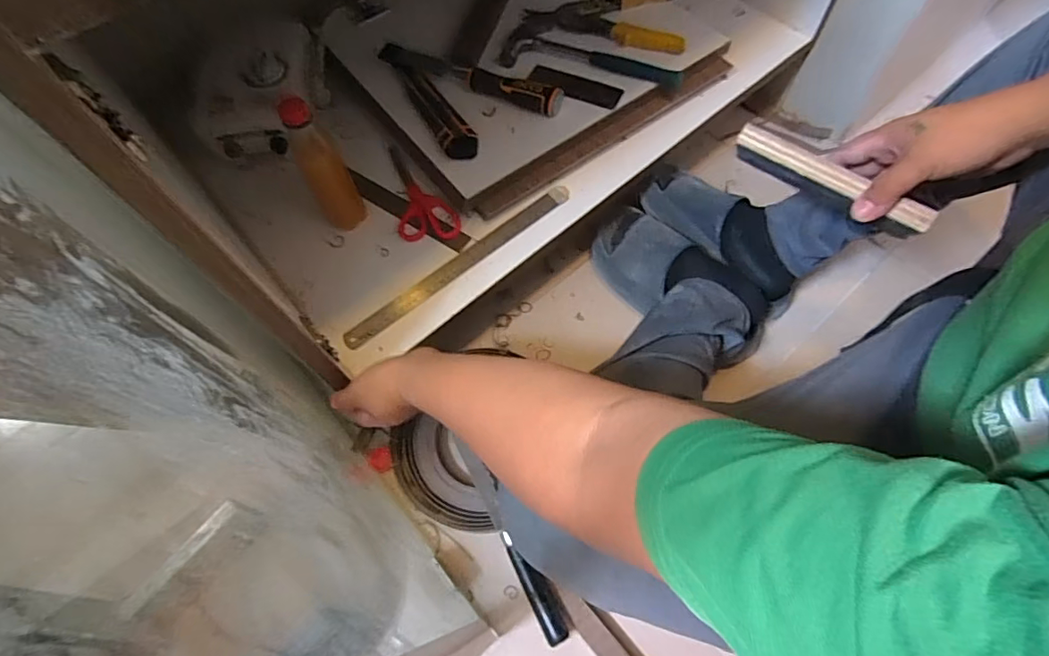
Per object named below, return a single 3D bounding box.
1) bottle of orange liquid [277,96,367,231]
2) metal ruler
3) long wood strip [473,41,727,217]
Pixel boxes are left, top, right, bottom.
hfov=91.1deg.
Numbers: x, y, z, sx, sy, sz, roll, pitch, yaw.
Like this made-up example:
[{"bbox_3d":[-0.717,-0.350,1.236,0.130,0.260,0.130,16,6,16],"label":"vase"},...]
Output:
[{"bbox_3d":[-0.233,-0.181,0.610,0.051,0.175,0.042,-30,66,-11],"label":"bottle of orange liquid"},{"bbox_3d":[-0.077,-0.083,0.648,0.338,0.004,0.032,-36,67,-14],"label":"metal ruler"},{"bbox_3d":[0.119,-0.271,0.709,0.447,0.043,0.009,-34,32,-12],"label":"long wood strip"}]

